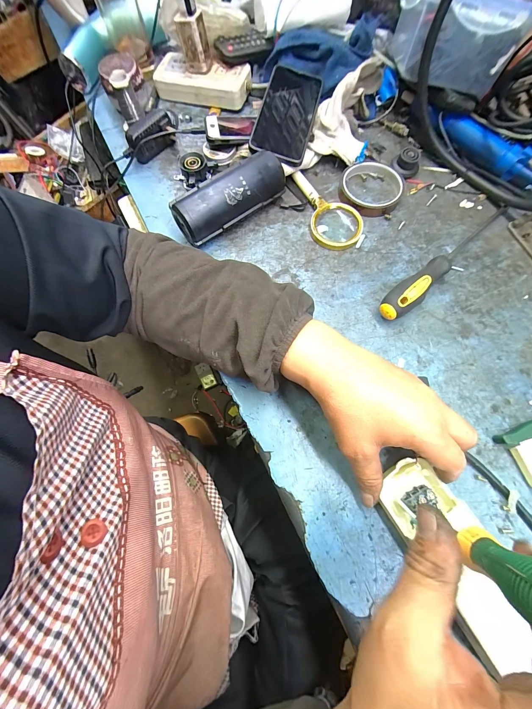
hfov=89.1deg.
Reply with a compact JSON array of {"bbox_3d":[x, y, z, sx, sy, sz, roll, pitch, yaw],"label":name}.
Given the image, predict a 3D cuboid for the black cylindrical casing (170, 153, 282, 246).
[{"bbox_3d":[-0.046,-0.205,0.358,0.151,0.054,0.048,-40,75,-12],"label":"black cylindrical casing"}]

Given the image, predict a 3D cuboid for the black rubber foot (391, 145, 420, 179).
[{"bbox_3d":[0.206,-0.278,0.393,0.035,0.027,0.031,-3,71,0],"label":"black rubber foot"}]

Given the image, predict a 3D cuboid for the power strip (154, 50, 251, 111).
[{"bbox_3d":[-0.104,-0.438,0.435,0.151,0.033,0.058,15,72,6],"label":"power strip"}]

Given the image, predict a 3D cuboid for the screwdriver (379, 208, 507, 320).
[{"bbox_3d":[0.230,-0.118,0.336,0.244,0.035,0.031,-38,75,-11],"label":"screwdriver"}]

